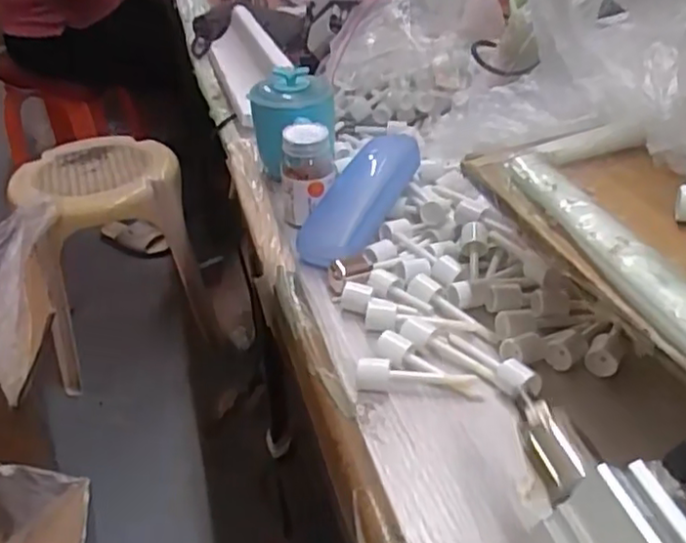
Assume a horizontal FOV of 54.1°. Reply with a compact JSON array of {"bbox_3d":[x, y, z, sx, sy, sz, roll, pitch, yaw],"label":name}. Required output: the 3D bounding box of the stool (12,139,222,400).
[{"bbox_3d":[-0.491,-0.024,1.473,0.335,0.430,0.354,-15,37,-16],"label":"stool"}]

